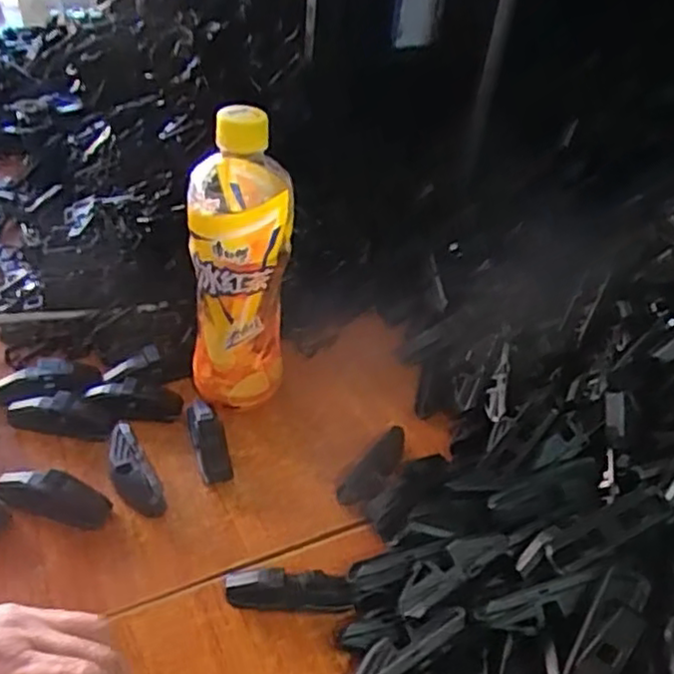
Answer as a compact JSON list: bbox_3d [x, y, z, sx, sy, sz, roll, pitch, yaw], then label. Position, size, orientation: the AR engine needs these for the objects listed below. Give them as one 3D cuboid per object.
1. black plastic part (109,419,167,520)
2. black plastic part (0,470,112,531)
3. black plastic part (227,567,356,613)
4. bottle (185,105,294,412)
[{"bbox_3d":[-0.135,0.086,0.456,0.024,0.021,0.071,-19,47,-28],"label":"black plastic part"},{"bbox_3d":[-0.177,0.099,0.432,0.072,0.025,0.019,9,40,3],"label":"black plastic part"},{"bbox_3d":[-0.027,0.145,0.399,0.071,0.022,0.017,4,40,-3],"label":"black plastic part"},{"bbox_3d":[-0.066,-0.051,0.473,0.062,0.200,0.076,1,40,-7],"label":"bottle"}]

